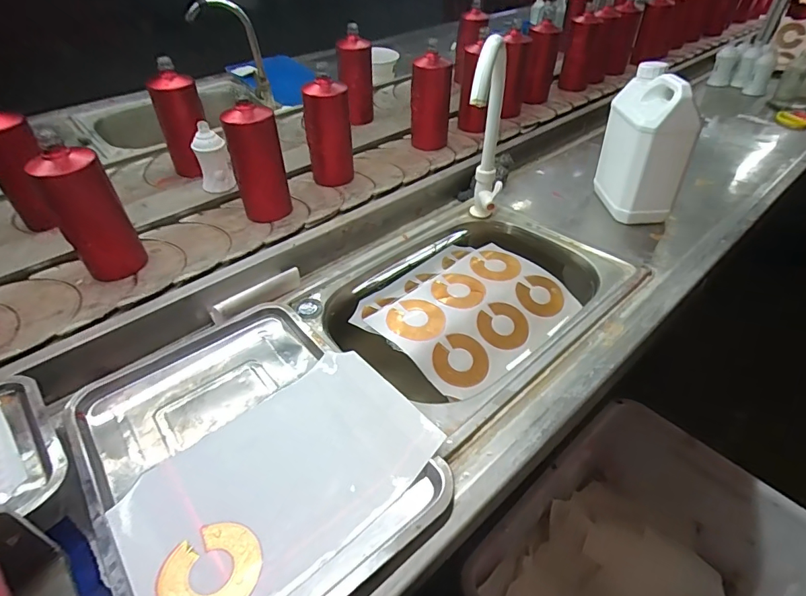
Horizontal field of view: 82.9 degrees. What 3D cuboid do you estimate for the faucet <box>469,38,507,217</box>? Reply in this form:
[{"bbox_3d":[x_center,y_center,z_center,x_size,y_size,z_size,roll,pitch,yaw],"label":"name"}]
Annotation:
[{"bbox_3d":[0.132,-0.236,0.703,0.044,0.294,0.163,10,45,11],"label":"faucet"}]

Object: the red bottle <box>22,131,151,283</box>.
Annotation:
[{"bbox_3d":[-0.447,-0.128,0.651,0.085,0.221,0.098,-27,50,-25],"label":"red bottle"}]

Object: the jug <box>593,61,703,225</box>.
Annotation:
[{"bbox_3d":[0.417,-0.257,0.786,0.089,0.221,0.155,-2,44,-1],"label":"jug"}]

